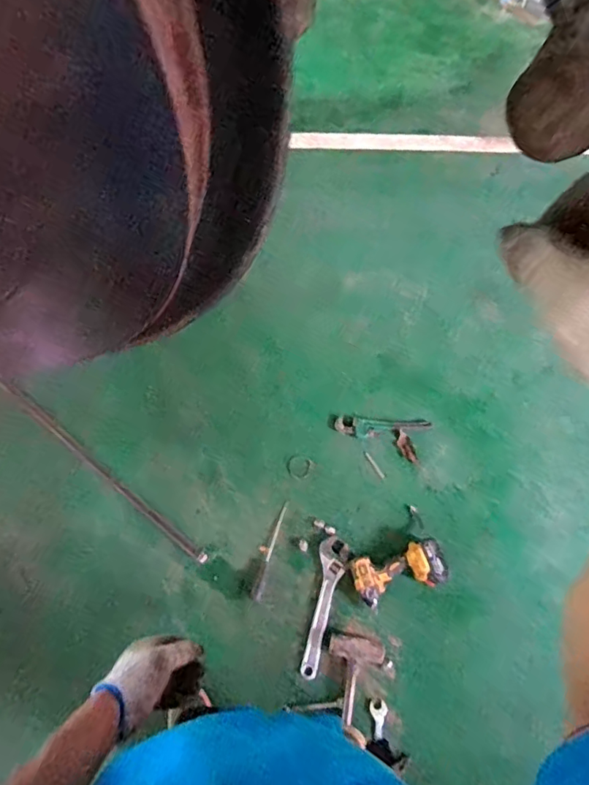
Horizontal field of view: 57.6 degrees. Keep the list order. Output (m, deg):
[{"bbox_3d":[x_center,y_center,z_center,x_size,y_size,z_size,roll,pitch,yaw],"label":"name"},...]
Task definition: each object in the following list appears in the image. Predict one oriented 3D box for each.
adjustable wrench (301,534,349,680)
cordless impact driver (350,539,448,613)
[{"bbox_3d":[0.078,0.568,1.440,0.075,0.017,0.360,13,62,7],"label":"adjustable wrench"},{"bbox_3d":[0.282,0.479,1.442,0.243,0.077,0.136,-20,63,-10],"label":"cordless impact driver"}]

